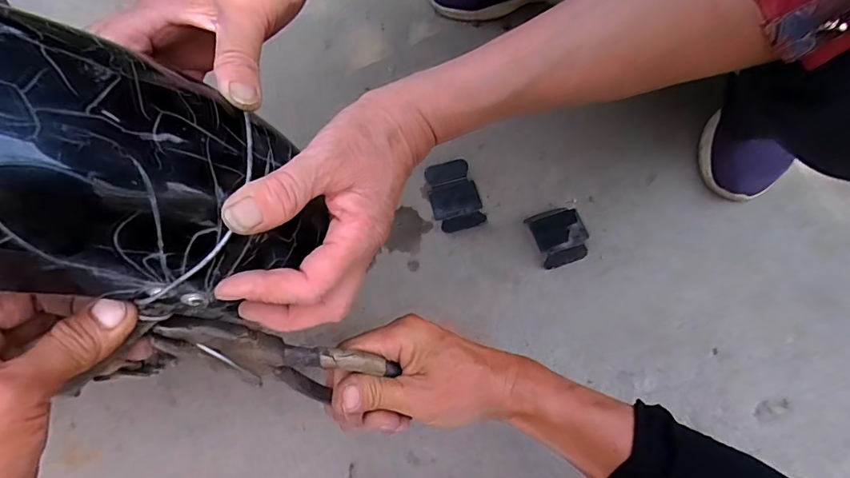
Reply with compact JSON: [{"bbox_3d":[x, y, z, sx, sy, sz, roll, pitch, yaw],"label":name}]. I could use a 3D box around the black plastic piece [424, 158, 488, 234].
[{"bbox_3d":[0.038,-0.055,0.585,0.061,0.019,0.091,-15,71,-4],"label":"black plastic piece"}]

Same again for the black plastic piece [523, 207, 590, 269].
[{"bbox_3d":[0.158,-0.004,0.558,0.060,0.029,0.069,-16,71,-4],"label":"black plastic piece"}]

